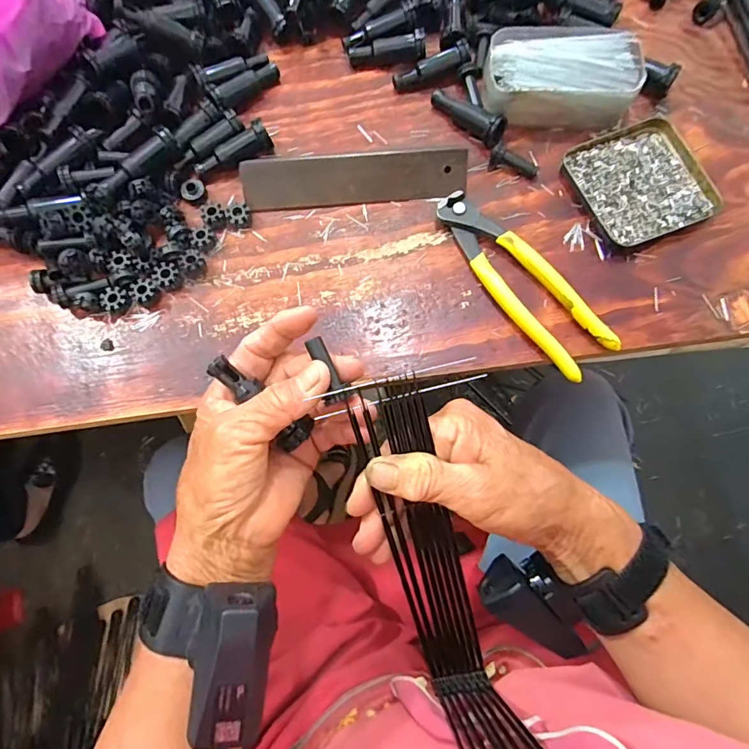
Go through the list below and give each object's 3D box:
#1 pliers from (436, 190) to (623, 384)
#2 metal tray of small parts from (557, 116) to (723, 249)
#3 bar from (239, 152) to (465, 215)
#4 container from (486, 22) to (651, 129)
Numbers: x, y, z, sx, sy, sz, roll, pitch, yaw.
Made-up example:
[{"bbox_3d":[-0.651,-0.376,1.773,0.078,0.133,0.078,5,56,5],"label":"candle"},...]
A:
[{"bbox_3d":[0.107,-0.071,0.345,0.045,0.017,0.165,-36,79,-8],"label":"pliers"},{"bbox_3d":[0.209,-0.154,0.369,0.097,0.011,0.098,-21,77,-5],"label":"metal tray of small parts"},{"bbox_3d":[-0.015,-0.152,0.363,0.173,0.036,0.006,-4,34,-1],"label":"bar"},{"bbox_3d":[0.150,-0.244,0.379,0.119,0.034,0.071,8,77,2],"label":"container"}]

